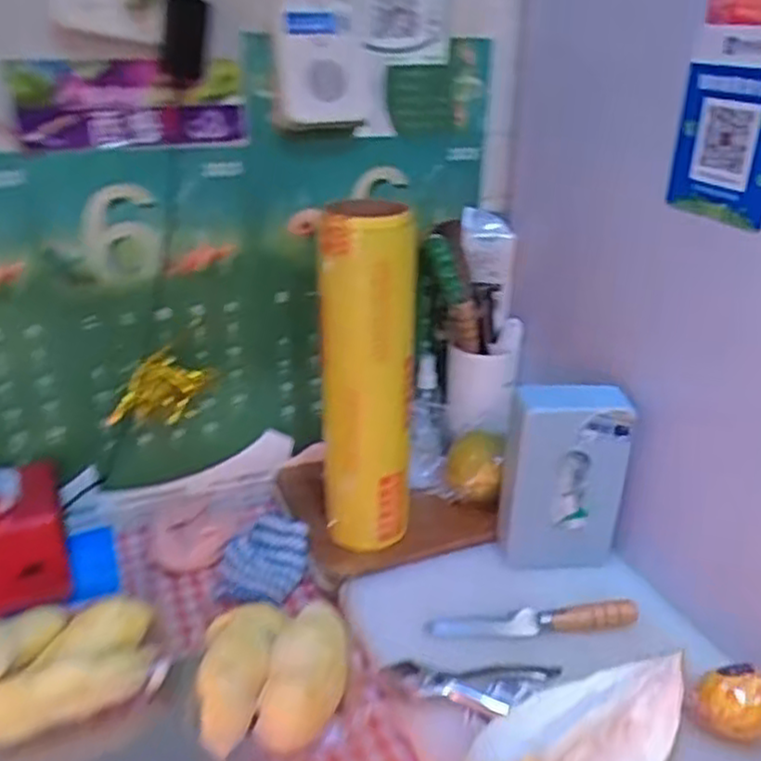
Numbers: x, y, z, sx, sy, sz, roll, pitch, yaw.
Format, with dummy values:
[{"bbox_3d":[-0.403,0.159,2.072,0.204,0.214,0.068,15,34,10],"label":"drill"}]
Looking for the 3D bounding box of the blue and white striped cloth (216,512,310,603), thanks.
[{"bbox_3d":[-0.129,0.194,0.806,0.091,0.034,0.108,9,28,16],"label":"blue and white striped cloth"}]

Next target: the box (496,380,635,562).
[{"bbox_3d":[0.190,0.099,0.768,0.117,0.184,0.054,3,27,6],"label":"box"}]

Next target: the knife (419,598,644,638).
[{"bbox_3d":[0.146,0.230,0.712,0.199,0.028,0.025,1,27,1],"label":"knife"}]

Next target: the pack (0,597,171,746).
[{"bbox_3d":[-0.287,0.243,0.658,0.182,0.065,0.118,-7,28,-14],"label":"pack"}]

